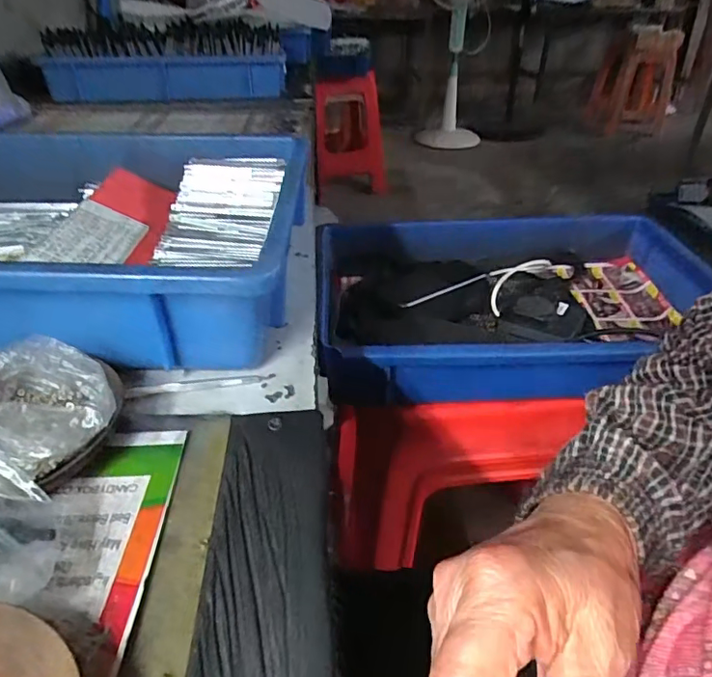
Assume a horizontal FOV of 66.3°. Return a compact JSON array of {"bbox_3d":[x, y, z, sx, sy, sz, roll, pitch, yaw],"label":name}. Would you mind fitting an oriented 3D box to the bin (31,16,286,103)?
[{"bbox_3d":[-0.355,-0.530,1.040,0.430,0.113,0.166,-6,35,-9],"label":"bin"}]

